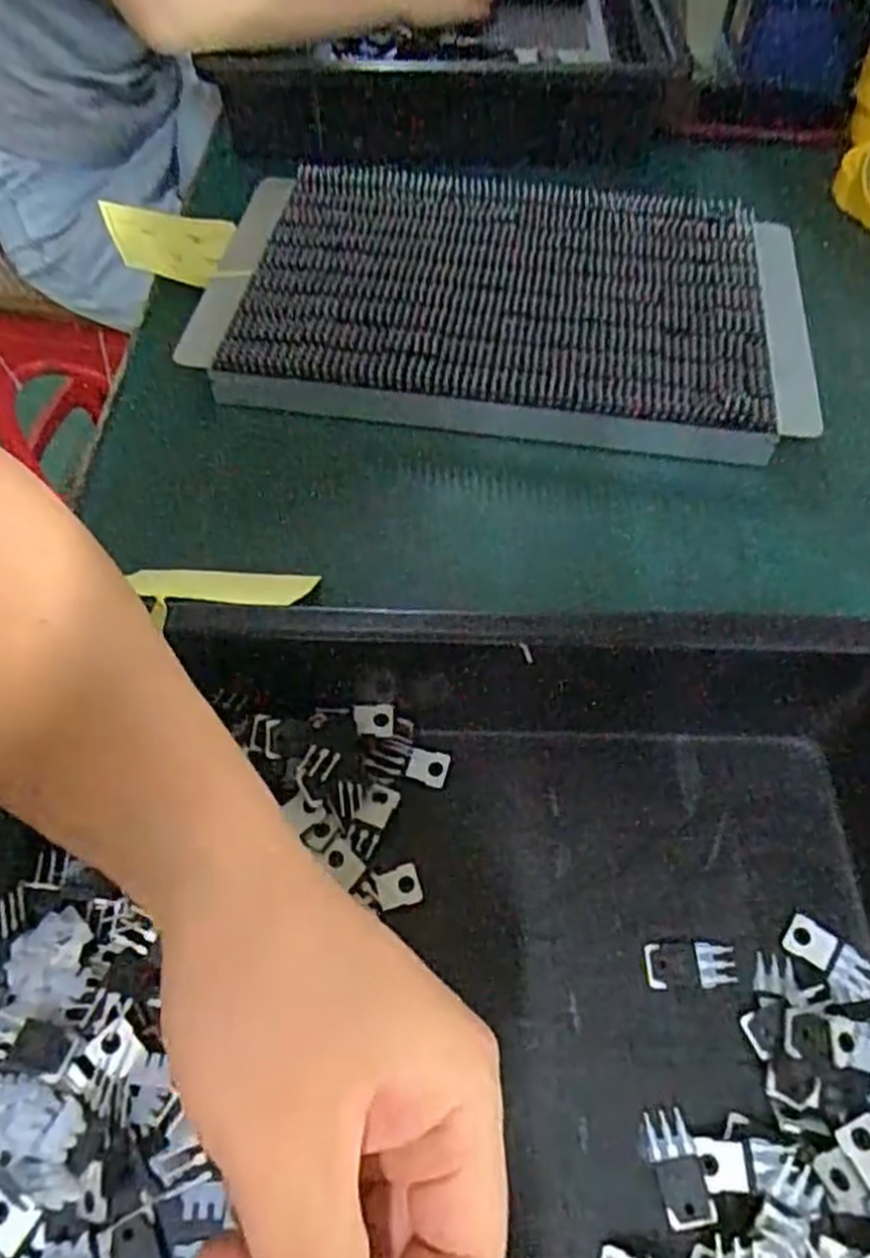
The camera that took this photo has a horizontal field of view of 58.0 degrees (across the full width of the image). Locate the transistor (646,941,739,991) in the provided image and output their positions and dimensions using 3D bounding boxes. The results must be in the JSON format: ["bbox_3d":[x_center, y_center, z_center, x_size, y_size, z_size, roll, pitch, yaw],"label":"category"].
[{"bbox_3d":[0.099,0.130,0.304,0.033,0.004,0.017,0,58,-3],"label":"transistor"}]

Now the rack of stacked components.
[{"bbox_3d":[0.047,-0.217,0.504,0.370,0.028,0.222,8,58,3],"label":"rack of stacked components"}]

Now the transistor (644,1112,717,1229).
[{"bbox_3d":[0.083,0.185,0.269,0.015,0.004,0.033,-10,59,-9],"label":"transistor"}]

